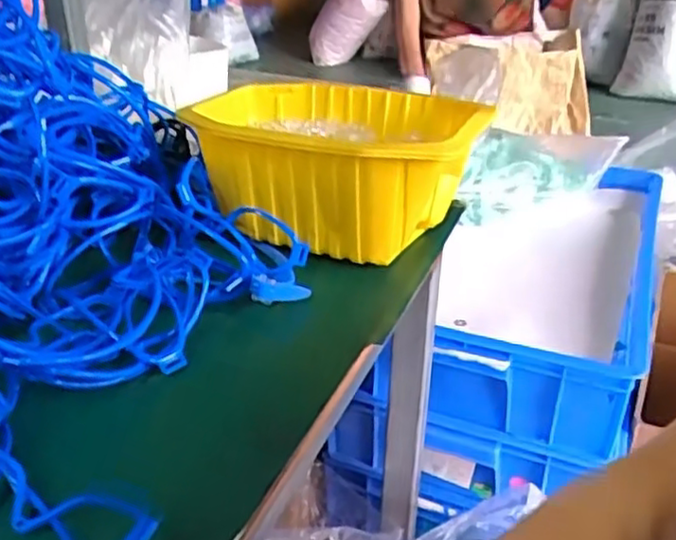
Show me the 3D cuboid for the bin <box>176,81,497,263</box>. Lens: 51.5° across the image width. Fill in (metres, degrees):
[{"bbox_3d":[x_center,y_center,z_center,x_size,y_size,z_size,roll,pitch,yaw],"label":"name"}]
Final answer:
[{"bbox_3d":[-0.009,-0.098,0.633,0.262,0.105,0.183,11,31,17],"label":"bin"}]

